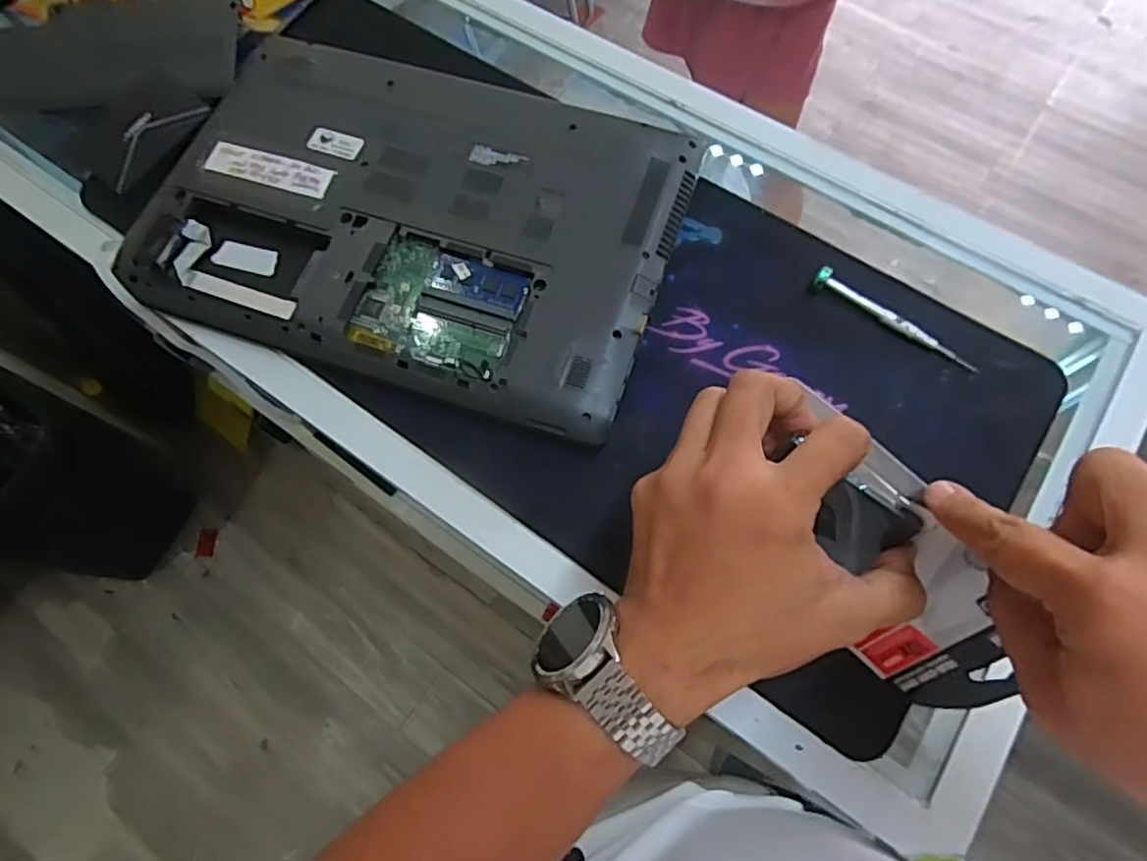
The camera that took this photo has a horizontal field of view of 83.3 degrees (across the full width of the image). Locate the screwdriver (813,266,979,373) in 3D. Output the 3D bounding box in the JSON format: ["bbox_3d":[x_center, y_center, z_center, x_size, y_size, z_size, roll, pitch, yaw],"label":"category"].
[{"bbox_3d":[0.221,-0.076,0.441,0.121,0.016,0.011,33,74,13],"label":"screwdriver"}]

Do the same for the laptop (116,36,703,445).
[{"bbox_3d":[-0.118,-0.156,0.471,0.370,0.022,0.250,19,72,9],"label":"laptop"}]

